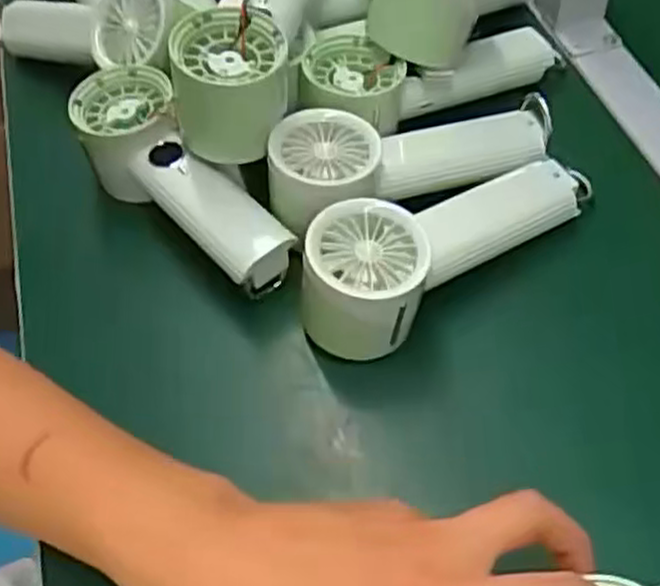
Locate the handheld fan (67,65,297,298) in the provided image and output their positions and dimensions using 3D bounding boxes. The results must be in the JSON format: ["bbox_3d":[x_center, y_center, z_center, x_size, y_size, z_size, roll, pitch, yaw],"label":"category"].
[{"bbox_3d":[-0.094,-0.067,0.457,0.062,0.055,0.178,-33,59,-16],"label":"handheld fan"}]

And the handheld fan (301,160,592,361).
[{"bbox_3d":[0.067,-0.035,0.415,0.191,0.056,0.064,-33,59,-16],"label":"handheld fan"}]

